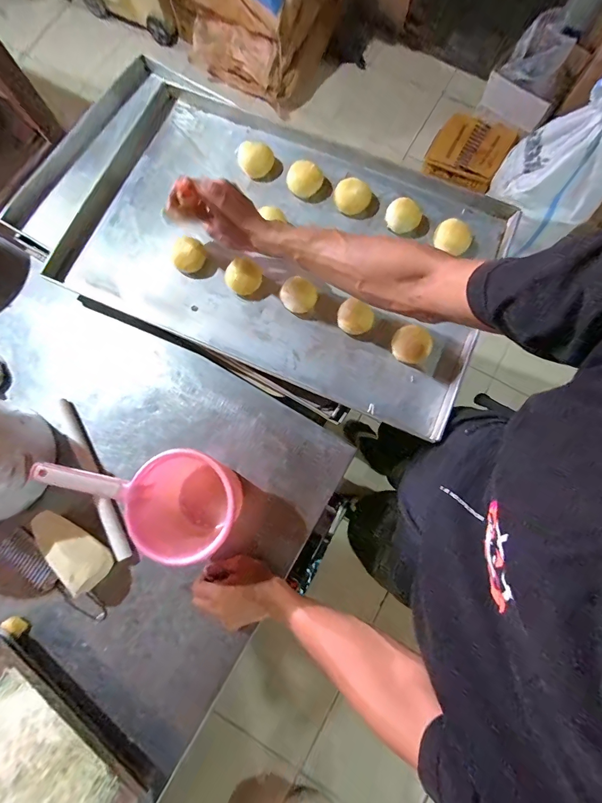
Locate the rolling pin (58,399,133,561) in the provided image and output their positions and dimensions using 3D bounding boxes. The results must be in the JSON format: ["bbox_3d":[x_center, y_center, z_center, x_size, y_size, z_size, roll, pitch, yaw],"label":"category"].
[{"bbox_3d":[-0.340,0.123,0.583,0.019,0.018,0.280,-29,81,-4],"label":"rolling pin"}]

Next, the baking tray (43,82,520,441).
[{"bbox_3d":[-0.021,-0.280,0.629,0.710,0.056,0.472,24,81,5],"label":"baking tray"}]

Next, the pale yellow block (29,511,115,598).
[{"bbox_3d":[-0.346,0.218,0.538,0.051,0.058,0.133,-43,82,-6],"label":"pale yellow block"}]

